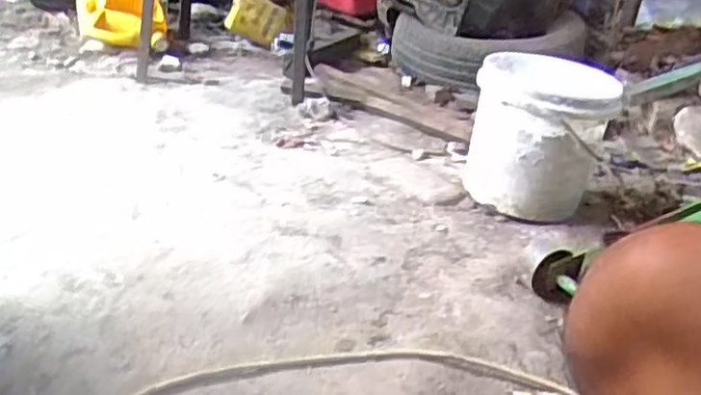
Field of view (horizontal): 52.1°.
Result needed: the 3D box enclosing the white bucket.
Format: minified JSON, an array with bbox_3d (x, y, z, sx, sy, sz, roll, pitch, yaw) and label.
[{"bbox_3d":[0.353,-0.122,1.365,0.237,0.302,0.284,14,28,12],"label":"white bucket"}]

